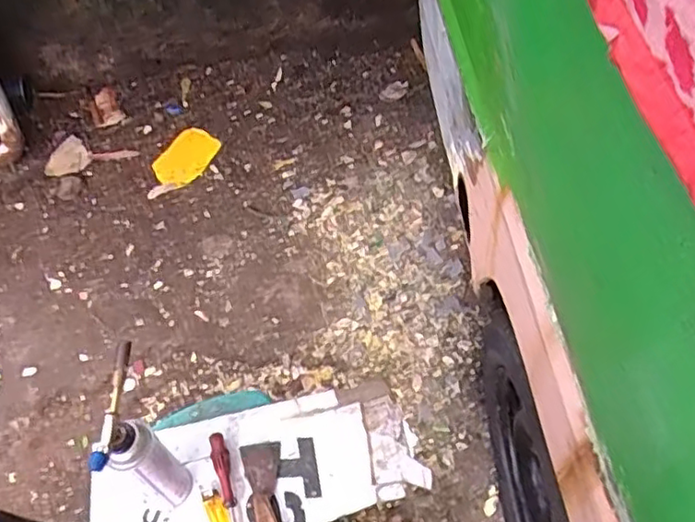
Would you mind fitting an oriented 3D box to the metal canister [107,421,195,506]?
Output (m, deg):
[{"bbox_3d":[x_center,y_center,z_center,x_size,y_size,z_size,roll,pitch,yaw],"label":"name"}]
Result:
[{"bbox_3d":[-0.259,0.267,0.837,0.055,0.191,0.067,36,63,29],"label":"metal canister"}]

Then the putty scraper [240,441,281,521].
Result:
[{"bbox_3d":[-0.116,0.315,0.872,0.050,0.011,0.139,-9,51,-1],"label":"putty scraper"}]

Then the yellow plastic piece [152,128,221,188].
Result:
[{"bbox_3d":[-0.469,-0.300,1.856,0.149,0.048,0.192,20,56,20],"label":"yellow plastic piece"}]

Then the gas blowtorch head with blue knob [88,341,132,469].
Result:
[{"bbox_3d":[-0.276,0.169,0.752,0.020,0.021,0.149,11,85,12],"label":"gas blowtorch head with blue knob"}]

